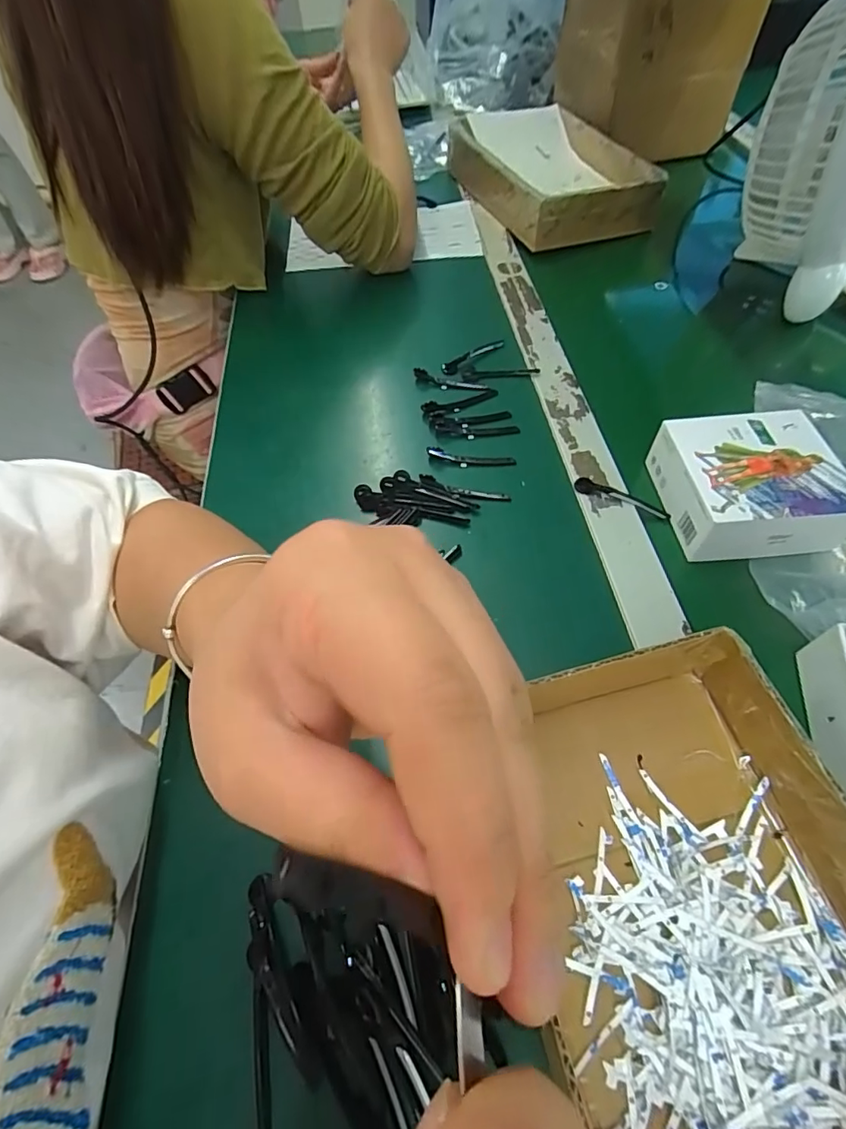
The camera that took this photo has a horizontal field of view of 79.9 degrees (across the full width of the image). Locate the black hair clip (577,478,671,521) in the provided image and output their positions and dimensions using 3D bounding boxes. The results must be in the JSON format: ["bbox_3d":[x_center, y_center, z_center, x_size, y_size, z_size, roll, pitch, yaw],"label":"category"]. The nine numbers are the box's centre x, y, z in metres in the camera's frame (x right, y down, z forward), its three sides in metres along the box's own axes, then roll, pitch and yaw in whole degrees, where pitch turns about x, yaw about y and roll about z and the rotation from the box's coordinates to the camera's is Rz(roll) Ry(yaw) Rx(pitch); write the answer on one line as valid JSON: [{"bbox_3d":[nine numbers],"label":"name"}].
[{"bbox_3d":[0.157,-0.053,0.397,0.075,0.004,0.013,22,60,17],"label":"black hair clip"}]

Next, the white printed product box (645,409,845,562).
[{"bbox_3d":[0.241,-0.061,0.373,0.109,0.039,0.101,-4,56,1],"label":"white printed product box"}]

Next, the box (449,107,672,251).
[{"bbox_3d":[0.164,-0.515,0.661,0.181,0.064,0.281,-22,58,-11],"label":"box"}]

